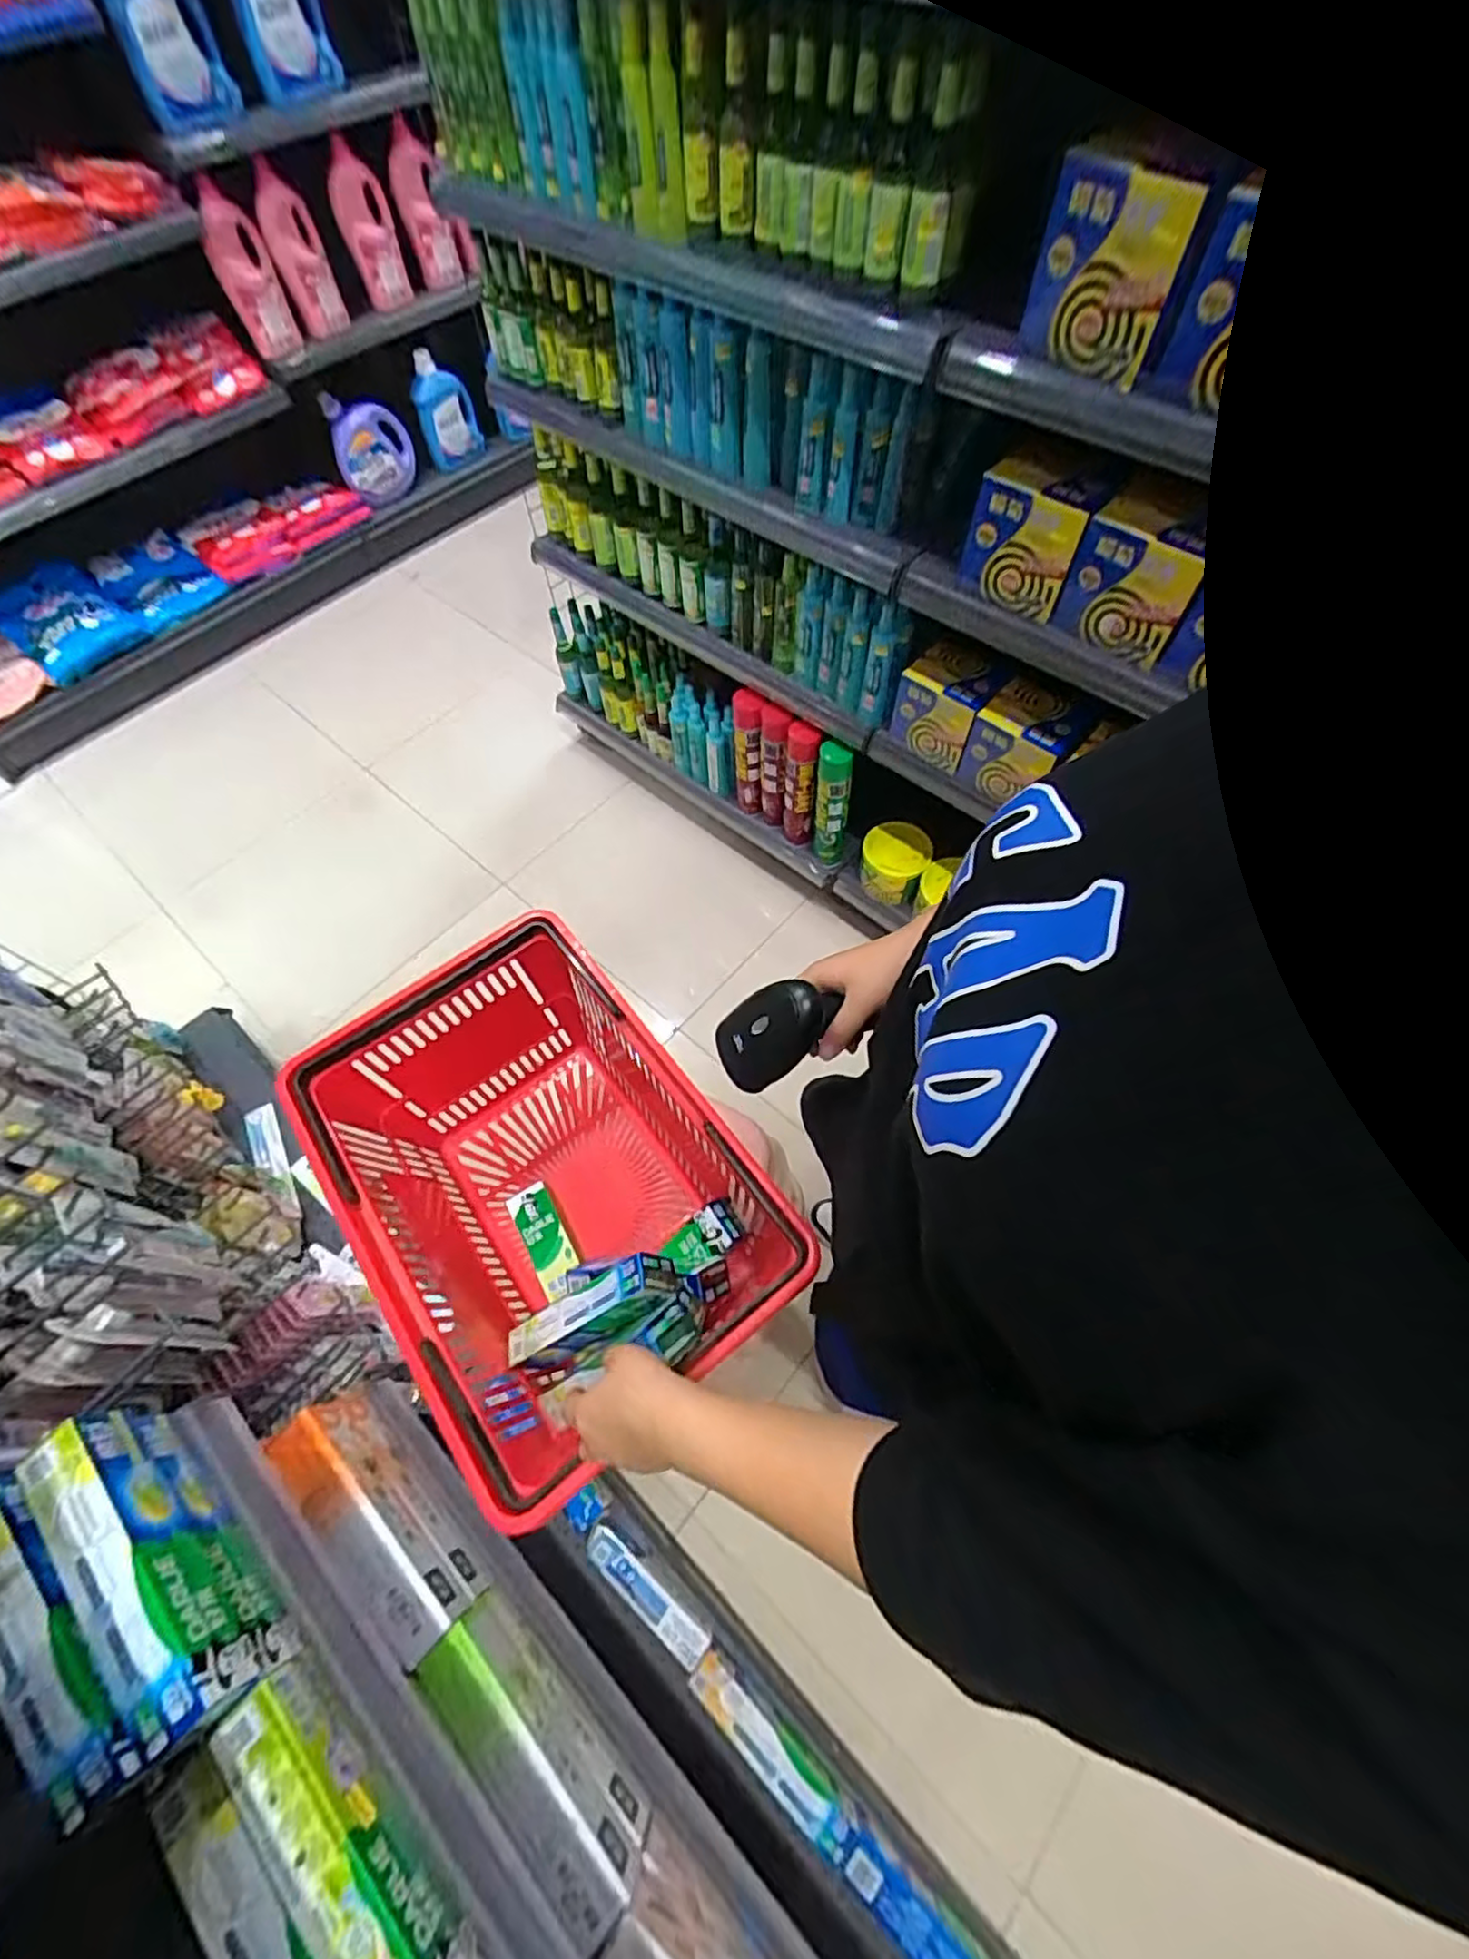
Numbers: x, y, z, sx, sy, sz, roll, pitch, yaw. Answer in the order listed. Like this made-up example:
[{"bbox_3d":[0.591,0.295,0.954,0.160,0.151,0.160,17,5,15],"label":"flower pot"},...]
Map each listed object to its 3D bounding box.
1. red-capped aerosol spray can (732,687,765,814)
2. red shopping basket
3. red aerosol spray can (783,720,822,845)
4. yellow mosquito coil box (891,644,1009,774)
[{"bbox_3d":[0.029,-0.455,1.408,0.053,0.296,0.061,-9,62,-3],"label":"red-capped aerosol spray can"},{"bbox_3d":[-0.188,0.227,0.735,0.325,0.259,0.461,-36,67,-16],"label":"red shopping basket"},{"bbox_3d":[0.130,-0.375,1.367,0.055,0.308,0.052,-1,62,1],"label":"red aerosol spray can"},{"bbox_3d":[0.336,-0.433,1.079,0.129,0.127,0.105,39,69,20],"label":"yellow mosquito coil box"}]

